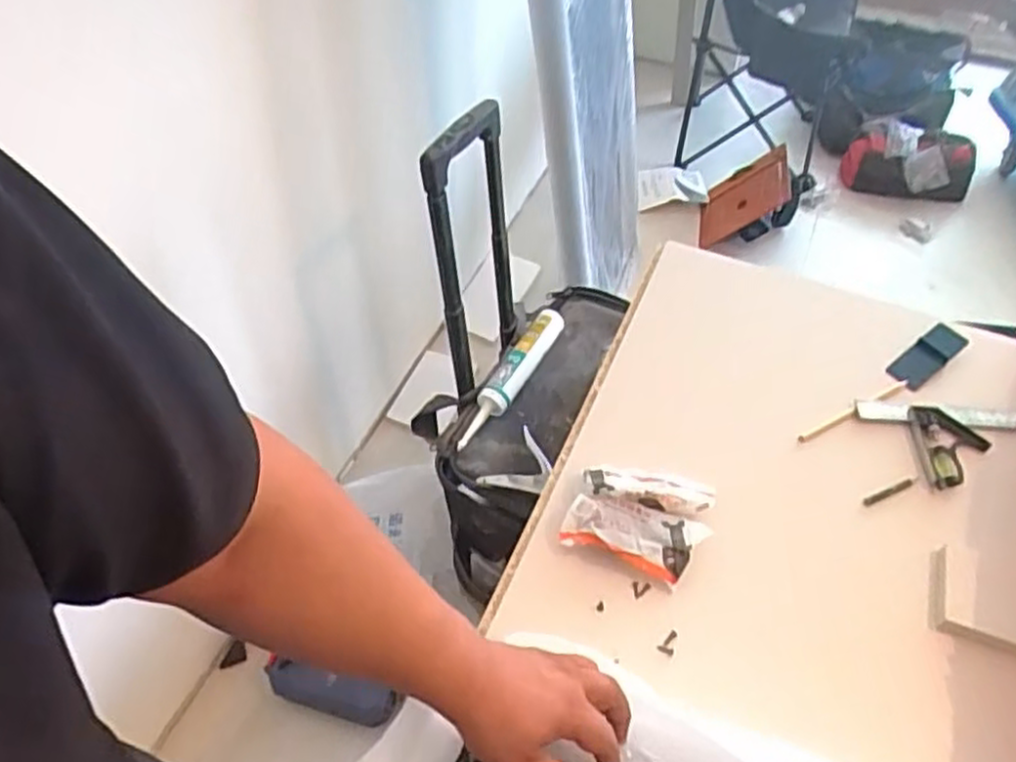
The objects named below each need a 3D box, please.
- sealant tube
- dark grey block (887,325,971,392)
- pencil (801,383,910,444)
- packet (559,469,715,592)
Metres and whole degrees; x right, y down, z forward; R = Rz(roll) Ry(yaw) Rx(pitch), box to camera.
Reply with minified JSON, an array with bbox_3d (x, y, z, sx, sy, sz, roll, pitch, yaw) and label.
[{"bbox_3d":[0.006,-0.011,1.232,0.050,0.043,0.300,24,56,19],"label":"sealant tube"},{"bbox_3d":[0.504,-0.029,0.900,0.106,0.019,0.042,-33,58,-22],"label":"dark grey block"},{"bbox_3d":[0.393,0.031,0.841,0.182,0.007,0.012,-26,55,-18],"label":"pencil"},{"bbox_3d":[0.128,0.127,0.724,0.125,0.033,0.114,17,54,14],"label":"packet"}]

